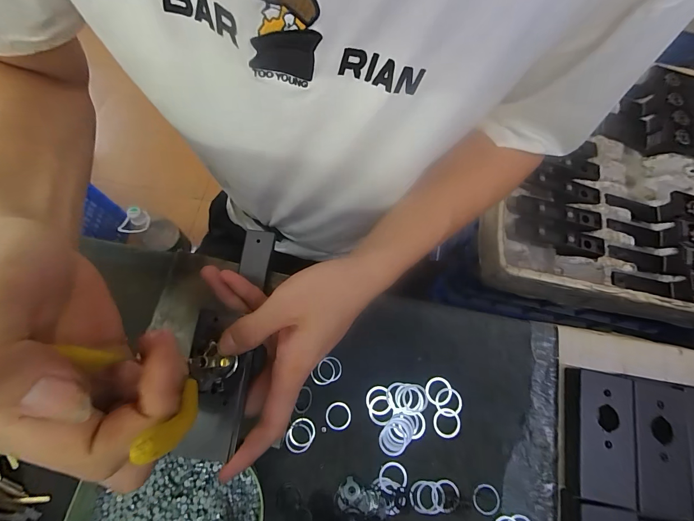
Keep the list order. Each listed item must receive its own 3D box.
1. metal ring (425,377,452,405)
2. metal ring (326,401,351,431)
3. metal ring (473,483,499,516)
[{"bbox_3d":[0.089,0.126,0.327,0.026,0.004,0.026,1,71,-2],"label":"metal ring"},{"bbox_3d":[-0.008,0.146,0.316,0.024,0.004,0.023,0,71,-3],"label":"metal ring"},{"bbox_3d":[0.125,0.214,0.302,0.025,0.004,0.023,1,71,-2],"label":"metal ring"}]

